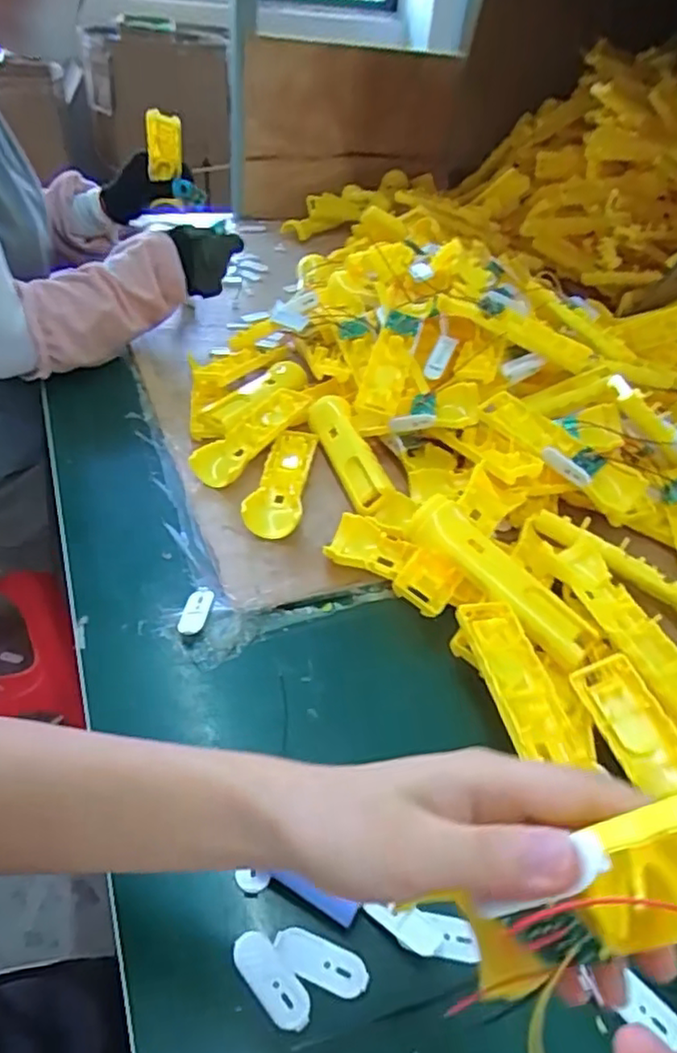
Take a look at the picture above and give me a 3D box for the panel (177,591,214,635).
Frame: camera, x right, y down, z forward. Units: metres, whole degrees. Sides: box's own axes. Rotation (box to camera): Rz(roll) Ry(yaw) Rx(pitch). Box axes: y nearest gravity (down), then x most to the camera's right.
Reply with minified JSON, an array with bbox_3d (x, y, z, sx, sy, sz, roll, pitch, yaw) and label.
[{"bbox_3d":[-0.112,0.068,0.510,0.021,0.004,0.044,10,40,4],"label":"panel"}]

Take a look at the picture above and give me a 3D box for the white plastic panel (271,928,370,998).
[{"bbox_3d":[-0.009,0.227,0.340,0.050,0.004,0.020,17,41,13],"label":"white plastic panel"}]

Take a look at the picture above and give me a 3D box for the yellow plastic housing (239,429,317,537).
[{"bbox_3d":[-0.055,-0.049,0.631,0.050,0.019,0.149,7,40,1],"label":"yellow plastic housing"}]

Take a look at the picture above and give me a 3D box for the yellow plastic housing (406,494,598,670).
[{"bbox_3d":[0.125,0.041,0.502,0.161,0.027,0.041,42,55,11],"label":"yellow plastic housing"}]

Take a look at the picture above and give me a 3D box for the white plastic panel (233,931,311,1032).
[{"bbox_3d":[-0.034,0.233,0.333,0.020,0.010,0.049,-29,51,-34],"label":"white plastic panel"}]

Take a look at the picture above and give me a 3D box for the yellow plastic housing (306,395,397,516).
[{"bbox_3d":[0.010,-0.078,0.658,0.044,0.027,0.164,-8,42,-16],"label":"yellow plastic housing"}]

